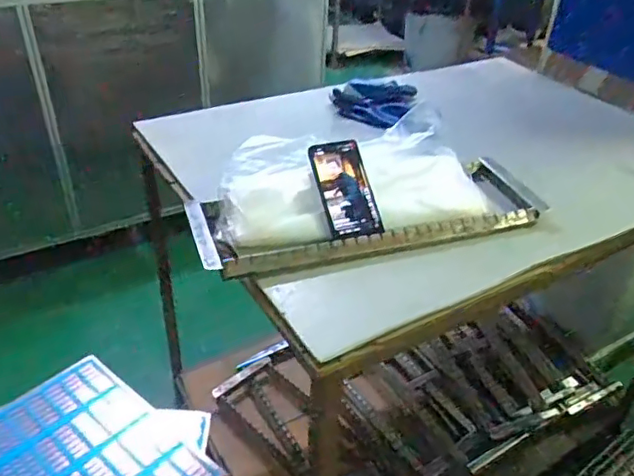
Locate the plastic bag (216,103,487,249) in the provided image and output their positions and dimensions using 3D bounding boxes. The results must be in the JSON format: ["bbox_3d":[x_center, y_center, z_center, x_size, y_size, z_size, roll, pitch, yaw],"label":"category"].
[{"bbox_3d":[0.043,-0.091,0.932,0.401,0.118,0.230,-9,37,-17],"label":"plastic bag"}]

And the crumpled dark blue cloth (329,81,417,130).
[{"bbox_3d":[0.132,-0.321,1.314,0.170,0.062,0.155,17,38,18],"label":"crumpled dark blue cloth"}]

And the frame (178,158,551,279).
[{"bbox_3d":[0.089,-0.039,0.902,0.562,0.039,0.201,-10,38,-18],"label":"frame"}]

